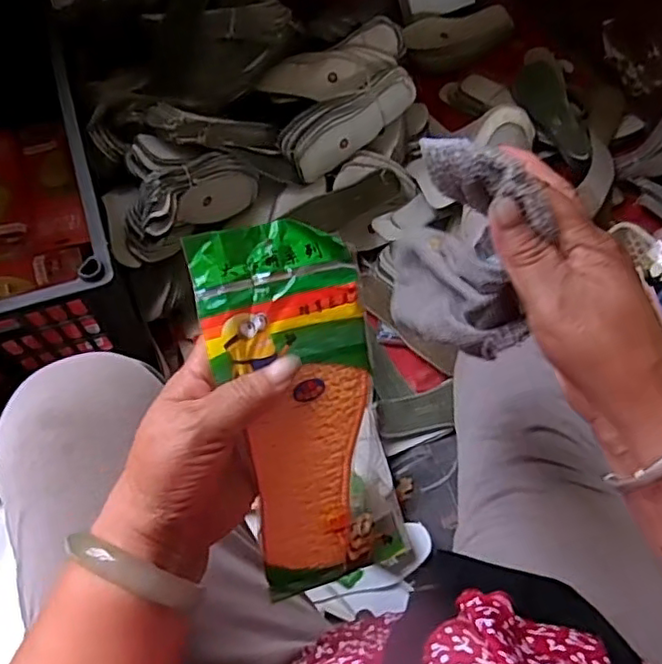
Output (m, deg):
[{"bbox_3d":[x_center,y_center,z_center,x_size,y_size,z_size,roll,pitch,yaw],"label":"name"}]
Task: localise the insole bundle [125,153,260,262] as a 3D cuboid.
[{"bbox_3d":[-0.185,-0.181,0.848,0.073,0.111,0.227,32,41,13],"label":"insole bundle"}]

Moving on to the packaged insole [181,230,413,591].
[{"bbox_3d":[-0.014,0.045,0.343,0.084,0.032,0.210,-16,105,-10],"label":"packaged insole"}]

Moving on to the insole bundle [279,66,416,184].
[{"bbox_3d":[0.028,-0.328,0.955,0.236,0.088,0.041,-36,29,-14],"label":"insole bundle"}]

